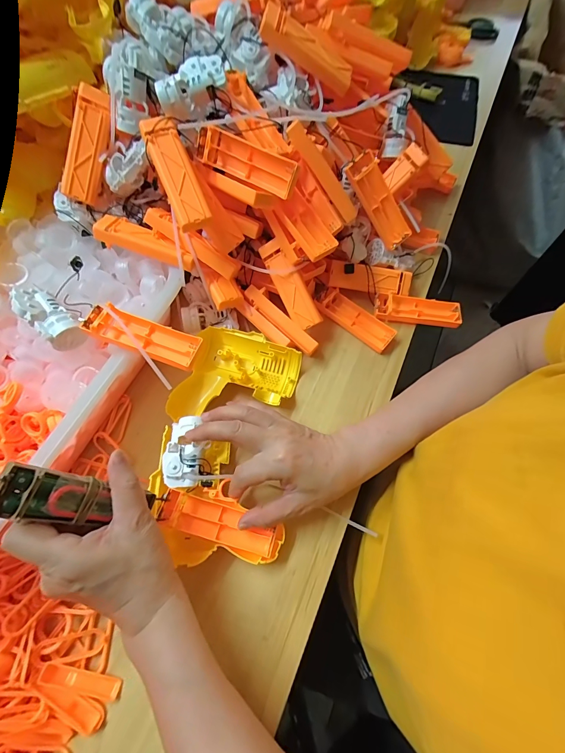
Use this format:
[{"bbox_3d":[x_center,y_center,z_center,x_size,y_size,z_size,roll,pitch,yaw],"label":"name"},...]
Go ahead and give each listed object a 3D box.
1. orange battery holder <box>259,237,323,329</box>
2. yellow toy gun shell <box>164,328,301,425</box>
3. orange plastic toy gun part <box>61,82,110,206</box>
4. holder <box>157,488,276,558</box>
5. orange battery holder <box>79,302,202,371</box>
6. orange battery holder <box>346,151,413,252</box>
[{"bbox_3d":[0.009,-0.107,0.392,0.031,0.018,0.108,-29,93,21],"label":"orange battery holder"},{"bbox_3d":[-0.052,0.005,0.388,0.125,0.031,0.114,15,65,9],"label":"yellow toy gun shell"},{"bbox_3d":[-0.206,-0.243,0.354,0.036,0.020,0.108,14,103,-18],"label":"orange plastic toy gun part"},{"bbox_3d":[-0.061,0.139,0.316,0.108,0.022,0.032,22,66,-1],"label":"holder"},{"bbox_3d":[-0.133,-0.039,0.317,0.107,0.028,0.034,17,66,10],"label":"orange battery holder"},{"bbox_3d":[0.116,-0.209,0.399,0.035,0.110,0.020,-38,29,10],"label":"orange battery holder"}]

